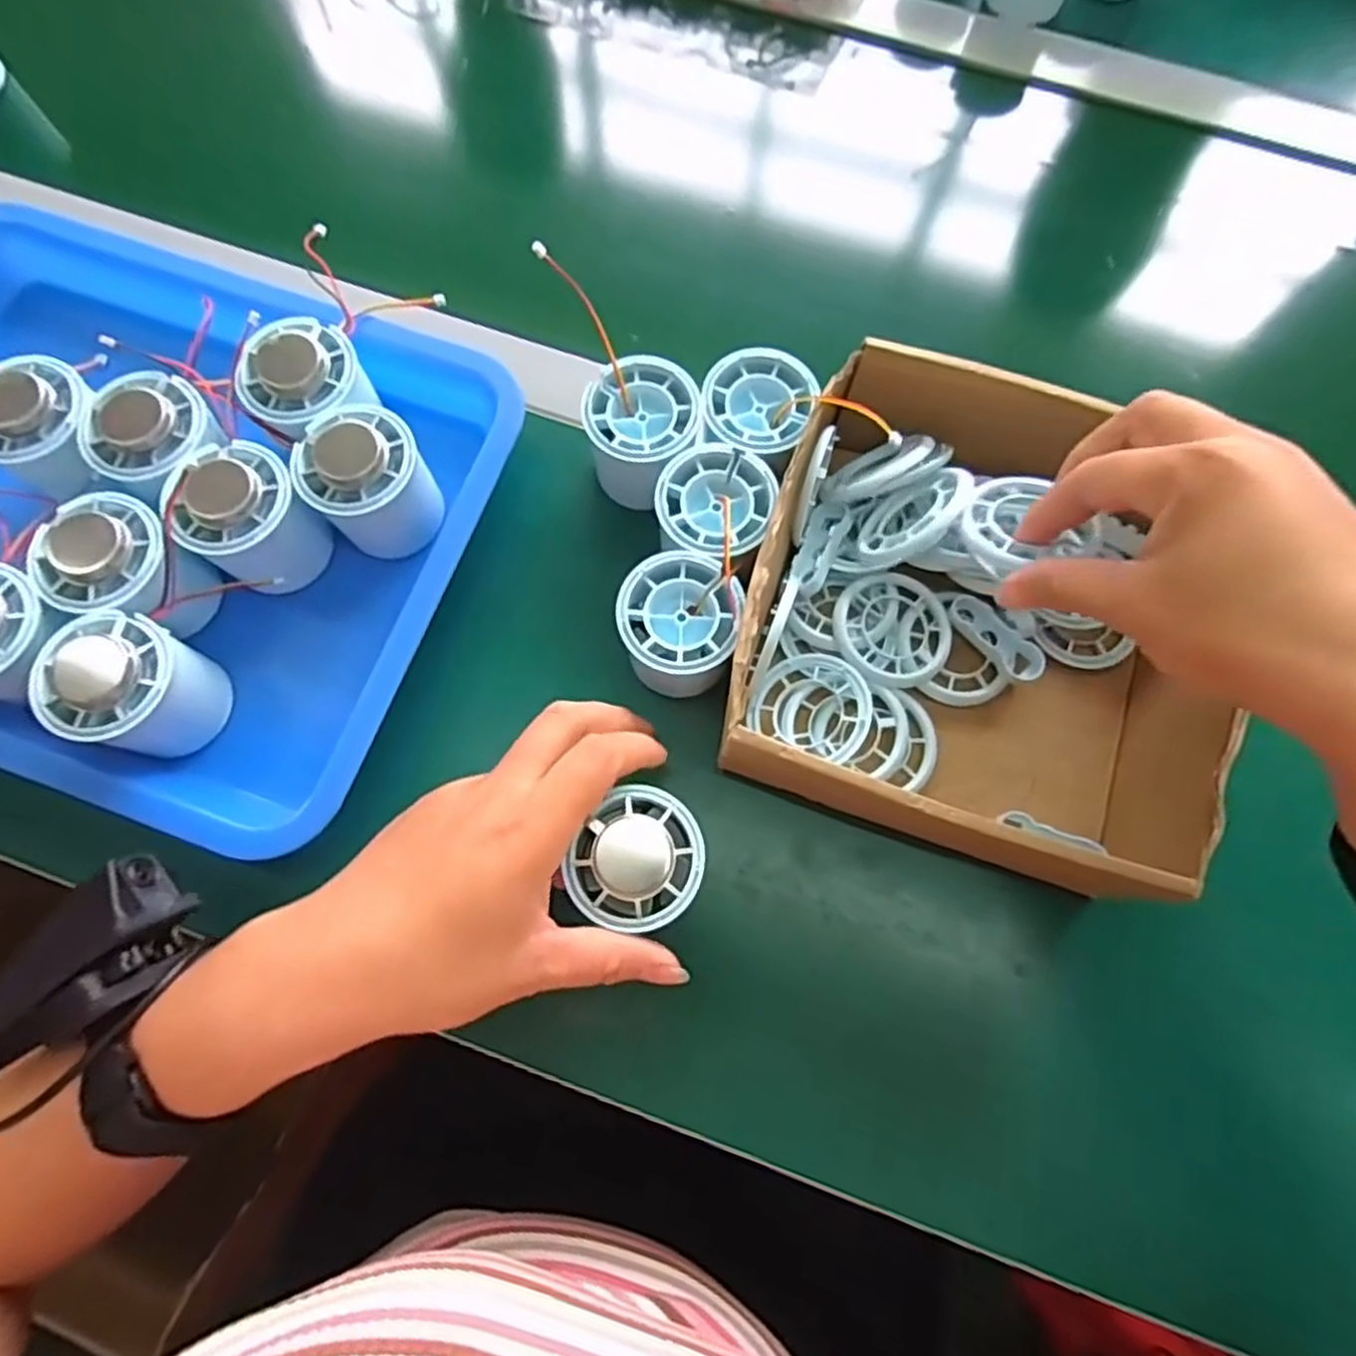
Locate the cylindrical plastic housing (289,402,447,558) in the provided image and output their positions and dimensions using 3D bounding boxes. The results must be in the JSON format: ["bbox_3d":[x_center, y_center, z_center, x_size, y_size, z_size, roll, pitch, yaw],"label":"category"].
[{"bbox_3d":[-0.144,-0.091,0.358,0.055,0.064,0.059,0,75,-1],"label":"cylindrical plastic housing"}]

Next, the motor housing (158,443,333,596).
[{"bbox_3d":[-0.197,-0.073,0.348,0.057,0.055,0.055,33,77,8],"label":"motor housing"}]

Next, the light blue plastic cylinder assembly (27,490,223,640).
[{"bbox_3d":[-0.247,-0.048,0.340,0.055,0.056,0.052,0,75,-1],"label":"light blue plastic cylinder assembly"}]

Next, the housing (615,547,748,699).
[{"bbox_3d":[-0.001,-0.020,0.341,0.051,0.047,0.061,11,75,2],"label":"housing"}]

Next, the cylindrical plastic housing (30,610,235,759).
[{"bbox_3d":[-0.236,0.004,0.329,0.050,0.058,0.052,0,75,-1],"label":"cylindrical plastic housing"}]

